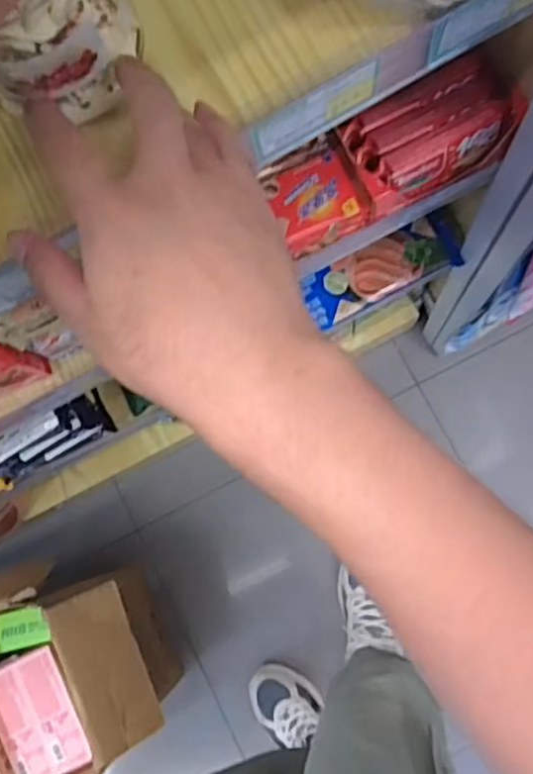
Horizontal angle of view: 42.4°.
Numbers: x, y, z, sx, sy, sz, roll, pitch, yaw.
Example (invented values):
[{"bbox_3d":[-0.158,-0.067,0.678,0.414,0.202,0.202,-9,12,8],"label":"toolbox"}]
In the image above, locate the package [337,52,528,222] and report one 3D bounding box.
[{"bbox_3d":[0.131,-0.199,0.552,0.137,0.051,0.070,-27,81,3],"label":"package"}]

